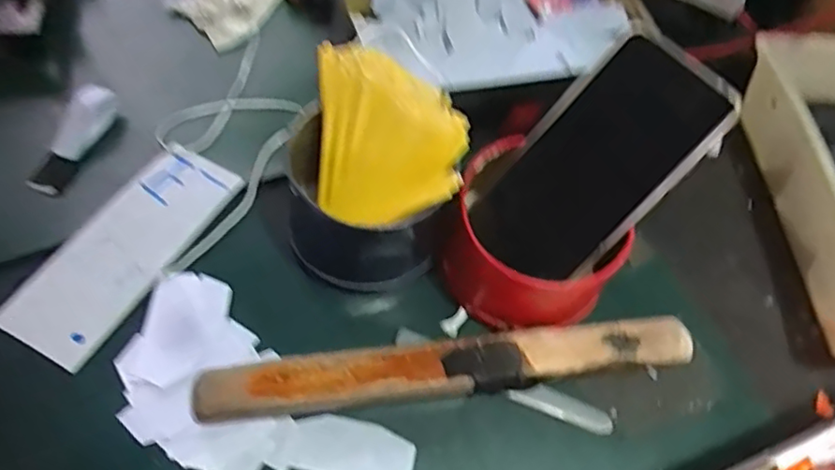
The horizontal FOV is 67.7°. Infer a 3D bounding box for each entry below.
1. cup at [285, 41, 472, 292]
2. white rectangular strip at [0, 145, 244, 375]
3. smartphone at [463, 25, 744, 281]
[{"bbox_3d":[-0.027,-0.036,0.375,0.100,0.095,0.110,2,59,-3],"label":"cup"},{"bbox_3d":[-0.177,0.007,0.378,0.062,0.010,0.147,30,60,10],"label":"white rectangular strip"},{"bbox_3d":[0.101,-0.040,0.357,0.151,0.007,0.081,-46,67,18],"label":"smartphone"}]

